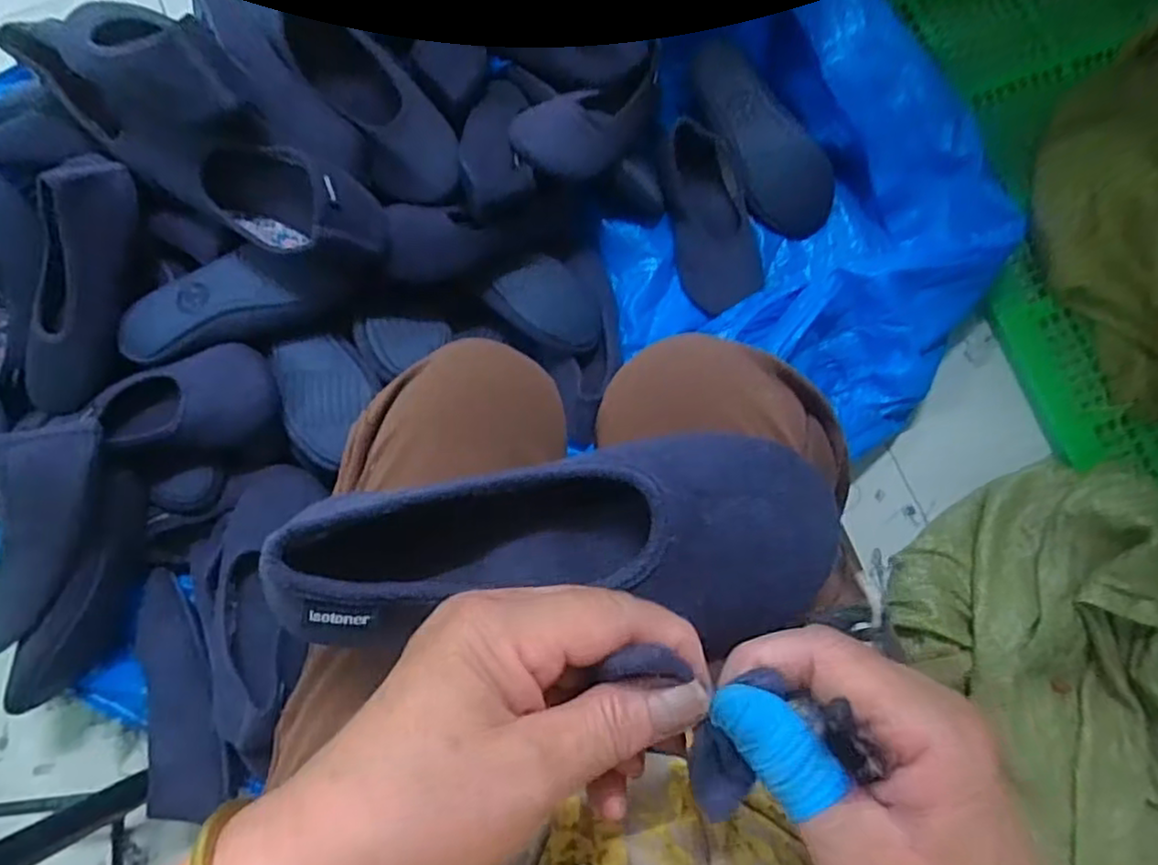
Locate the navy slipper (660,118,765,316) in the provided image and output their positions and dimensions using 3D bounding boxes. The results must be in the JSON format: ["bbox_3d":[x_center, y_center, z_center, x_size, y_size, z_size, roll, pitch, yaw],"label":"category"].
[{"bbox_3d":[0.160,-0.257,0.828,0.097,0.057,0.222,-12,80,-3],"label":"navy slipper"}]

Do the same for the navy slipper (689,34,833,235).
[{"bbox_3d":[0.222,-0.355,0.840,0.101,0.055,0.256,-34,96,-7],"label":"navy slipper"}]

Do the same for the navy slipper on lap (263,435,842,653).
[{"bbox_3d":[-0.005,0.052,0.306,0.232,0.052,0.084,-3,80,-7],"label":"navy slipper on lap"}]

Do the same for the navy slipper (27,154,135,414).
[{"bbox_3d":[-0.503,-0.141,0.699,0.095,0.078,0.263,22,107,3],"label":"navy slipper"}]

